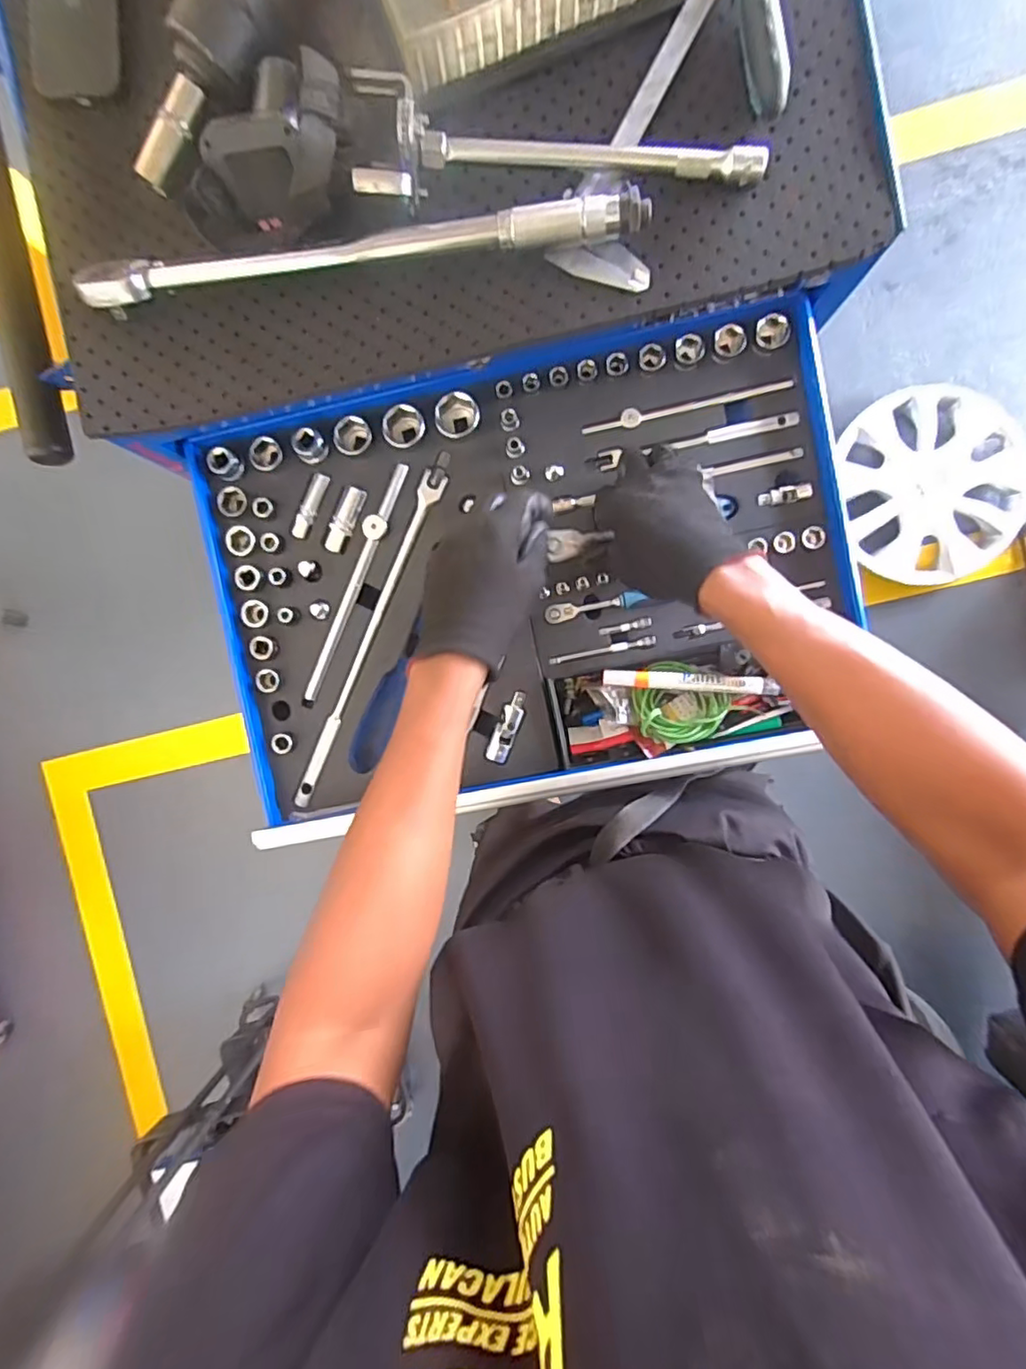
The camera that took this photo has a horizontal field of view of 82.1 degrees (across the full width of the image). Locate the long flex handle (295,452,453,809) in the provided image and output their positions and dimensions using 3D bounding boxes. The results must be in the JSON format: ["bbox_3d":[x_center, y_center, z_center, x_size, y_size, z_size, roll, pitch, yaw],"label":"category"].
[{"bbox_3d":[-0.142,-0.050,0.583,0.021,0.015,0.369,24,96,1],"label":"long flex handle"}]

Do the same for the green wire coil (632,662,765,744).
[{"bbox_3d":[0.163,0.023,0.558,0.094,0.031,0.077,32,96,0],"label":"green wire coil"}]

